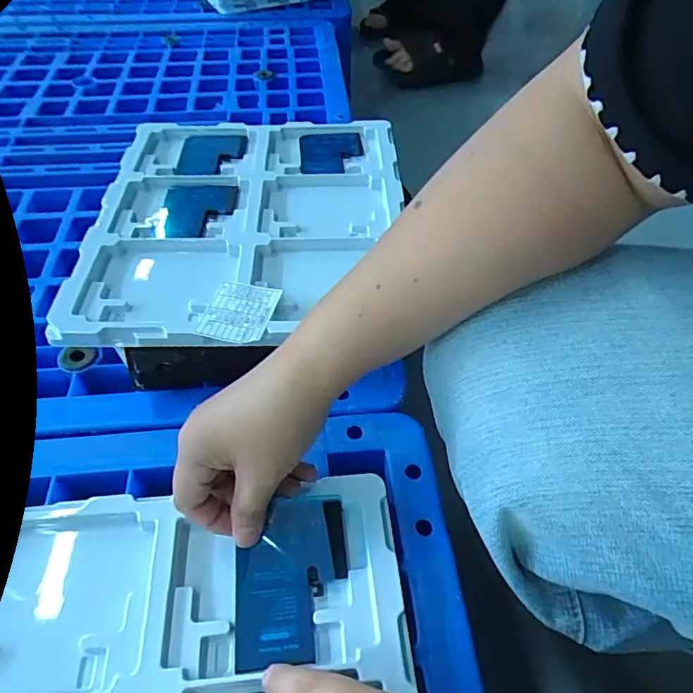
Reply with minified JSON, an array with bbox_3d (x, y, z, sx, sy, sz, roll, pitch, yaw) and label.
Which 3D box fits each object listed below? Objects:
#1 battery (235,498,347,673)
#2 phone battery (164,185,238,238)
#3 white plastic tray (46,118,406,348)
[{"bbox_3d":[-0.033,0.138,0.317,0.066,0.005,0.089,-4,53,-4],"label":"battery"},{"bbox_3d":[-0.139,-0.127,0.494,0.066,0.008,0.082,1,50,-1],"label":"phone battery"},{"bbox_3d":[-0.089,-0.125,0.490,0.272,0.028,0.318,-1,50,-3],"label":"white plastic tray"}]

